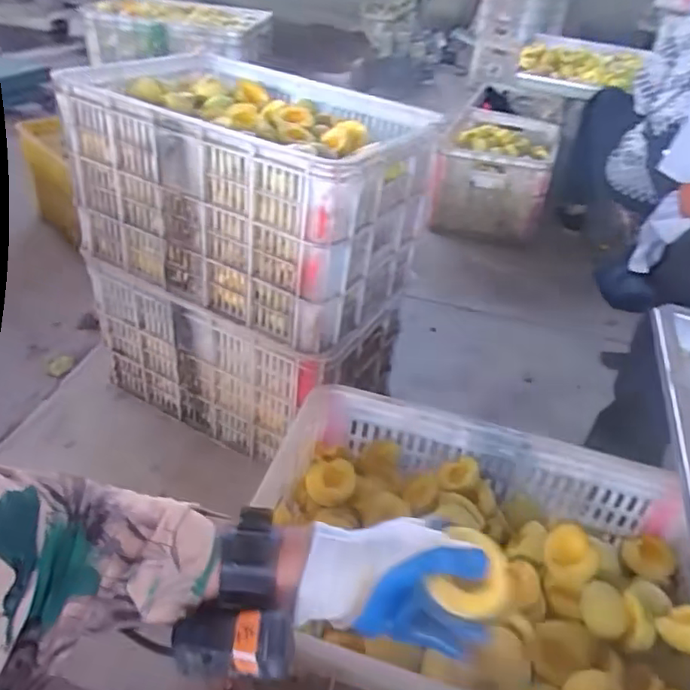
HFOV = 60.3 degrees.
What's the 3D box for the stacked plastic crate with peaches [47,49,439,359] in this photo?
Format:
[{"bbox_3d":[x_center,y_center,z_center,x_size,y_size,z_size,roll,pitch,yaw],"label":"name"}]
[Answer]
[{"bbox_3d":[-0.142,-0.249,0.956,0.474,0.293,0.333,23,40,21],"label":"stacked plastic crate with peaches"}]

